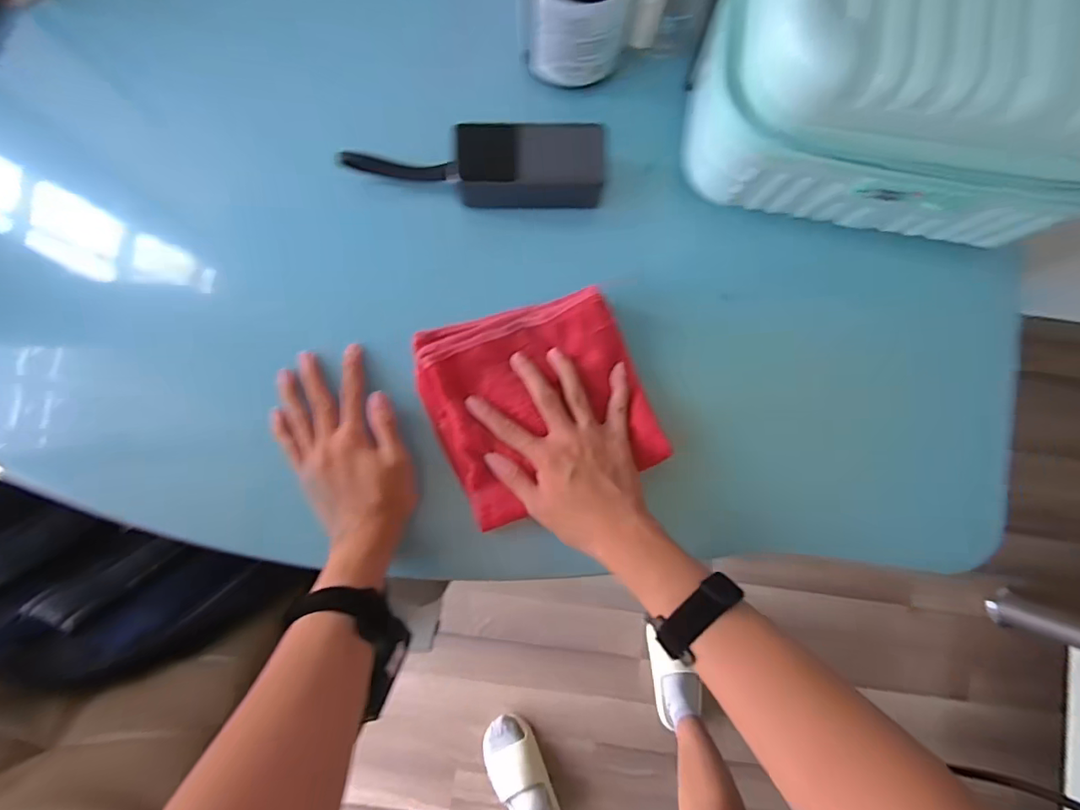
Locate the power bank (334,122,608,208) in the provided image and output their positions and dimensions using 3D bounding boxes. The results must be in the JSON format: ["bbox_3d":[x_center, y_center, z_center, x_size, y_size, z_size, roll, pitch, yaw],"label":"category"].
[{"bbox_3d":[-0.048,-0.204,0.456,0.212,0.043,0.060,-1,86,-1],"label":"power bank"}]

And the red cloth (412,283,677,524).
[{"bbox_3d":[-0.003,-0.006,0.447,0.173,0.028,0.173,-23,86,-2],"label":"red cloth"}]

